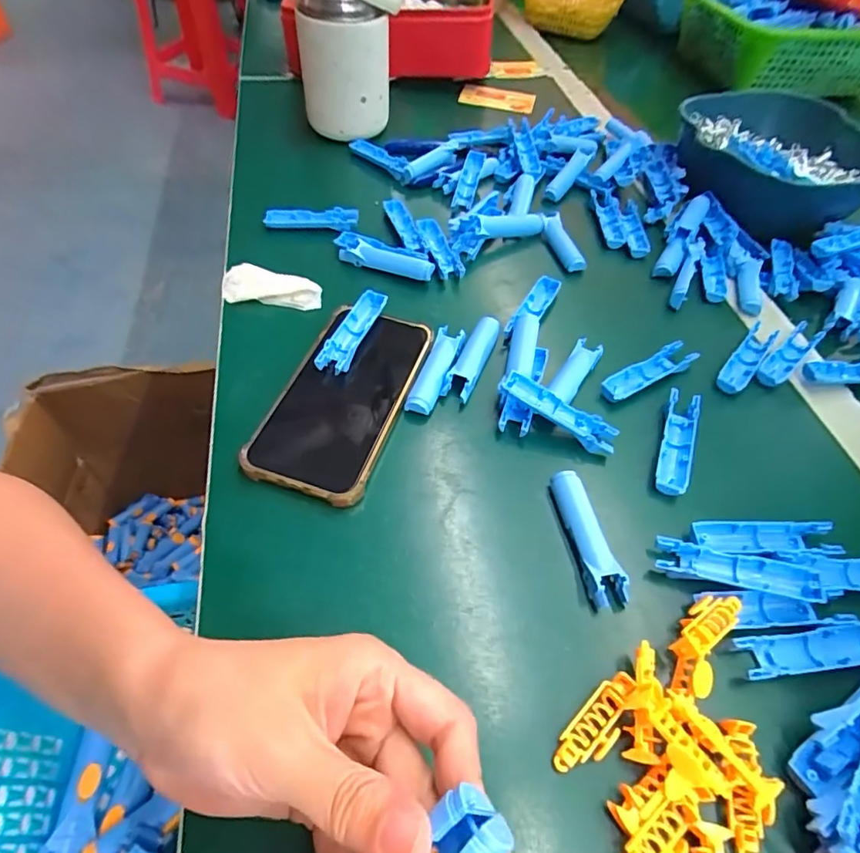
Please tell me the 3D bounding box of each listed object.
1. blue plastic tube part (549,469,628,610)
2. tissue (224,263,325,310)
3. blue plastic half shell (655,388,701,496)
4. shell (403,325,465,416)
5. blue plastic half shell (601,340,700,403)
[{"bbox_3d":[0.085,0.060,0.288,0.017,0.014,0.075,-7,53,-9],"label":"blue plastic tube part"},{"bbox_3d":[-0.118,-0.099,0.384,0.074,0.013,0.031,15,53,8],"label":"tissue"},{"bbox_3d":[0.154,0.010,0.330,0.023,0.012,0.075,21,54,13],"label":"blue plastic half shell"},{"bbox_3d":[0.005,-0.039,0.358,0.018,0.015,0.076,16,53,9],"label":"shell"},{"bbox_3d":[0.151,-0.038,0.366,0.078,0.011,0.019,-25,57,-20],"label":"blue plastic half shell"}]

